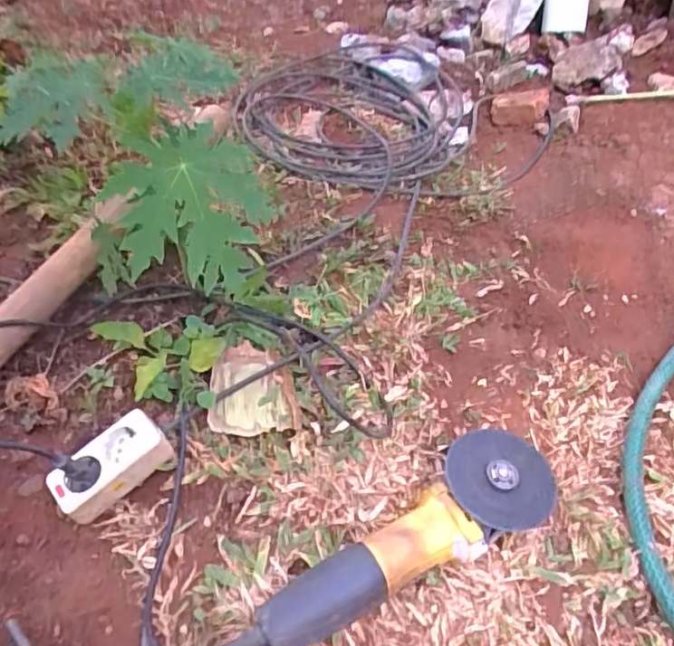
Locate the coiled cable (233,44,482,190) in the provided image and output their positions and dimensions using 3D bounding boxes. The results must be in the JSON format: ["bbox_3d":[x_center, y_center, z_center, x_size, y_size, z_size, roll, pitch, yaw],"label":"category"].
[{"bbox_3d":[0.036,-0.416,1.119,0.436,0.037,0.477,-4,52,5],"label":"coiled cable"}]

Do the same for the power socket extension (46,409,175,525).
[{"bbox_3d":[-0.228,0.145,0.599,0.113,0.048,0.058,-33,55,-28],"label":"power socket extension"}]

